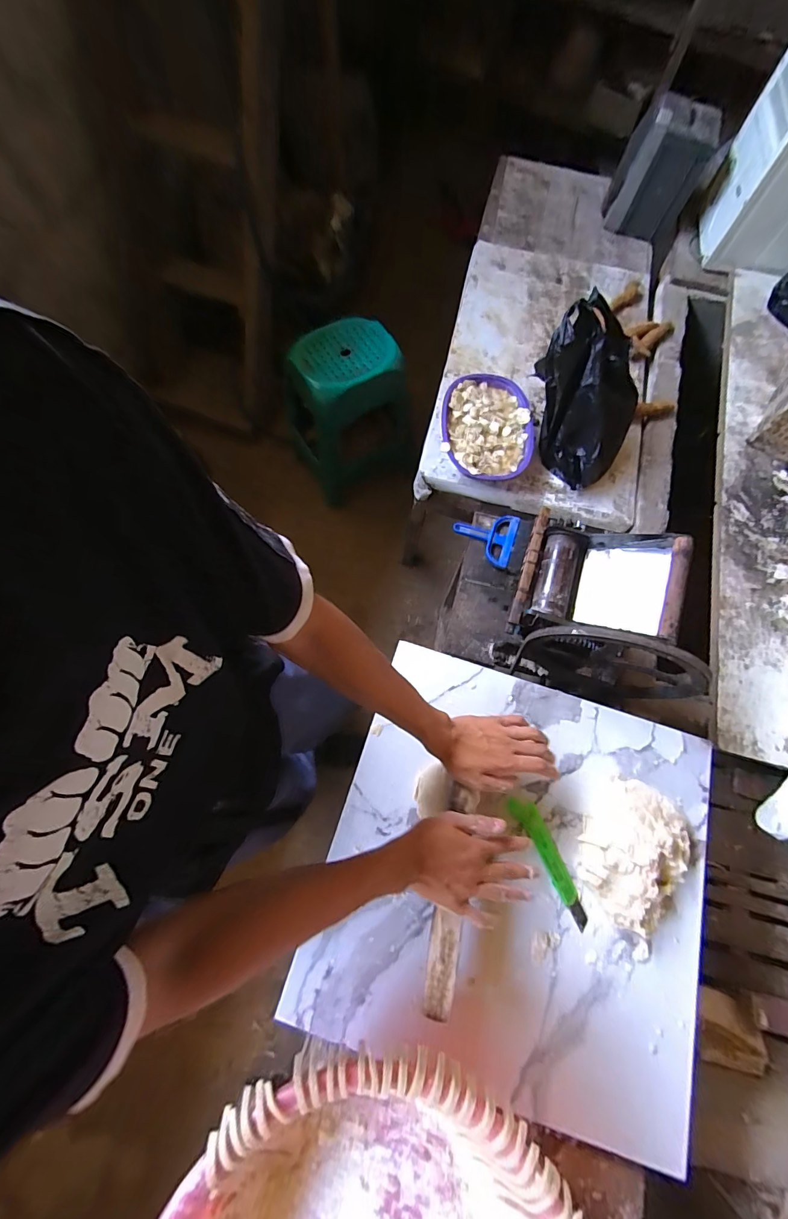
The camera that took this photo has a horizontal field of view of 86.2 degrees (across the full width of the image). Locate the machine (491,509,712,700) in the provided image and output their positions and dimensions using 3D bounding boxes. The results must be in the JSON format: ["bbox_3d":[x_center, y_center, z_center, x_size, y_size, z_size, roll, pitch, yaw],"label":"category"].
[{"bbox_3d":[0.352,0.006,0.760,0.291,0.364,0.254,19,73,5],"label":"machine"}]

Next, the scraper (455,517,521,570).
[{"bbox_3d":[0.208,-0.174,0.974,0.140,0.028,0.131,19,73,5],"label":"scraper"}]

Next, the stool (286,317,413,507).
[{"bbox_3d":[-0.158,-0.689,1.469,0.355,0.526,0.351,-27,75,-9],"label":"stool"}]

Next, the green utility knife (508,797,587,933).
[{"bbox_3d":[0.213,0.338,0.572,0.031,0.011,0.169,-28,75,-9],"label":"green utility knife"}]

